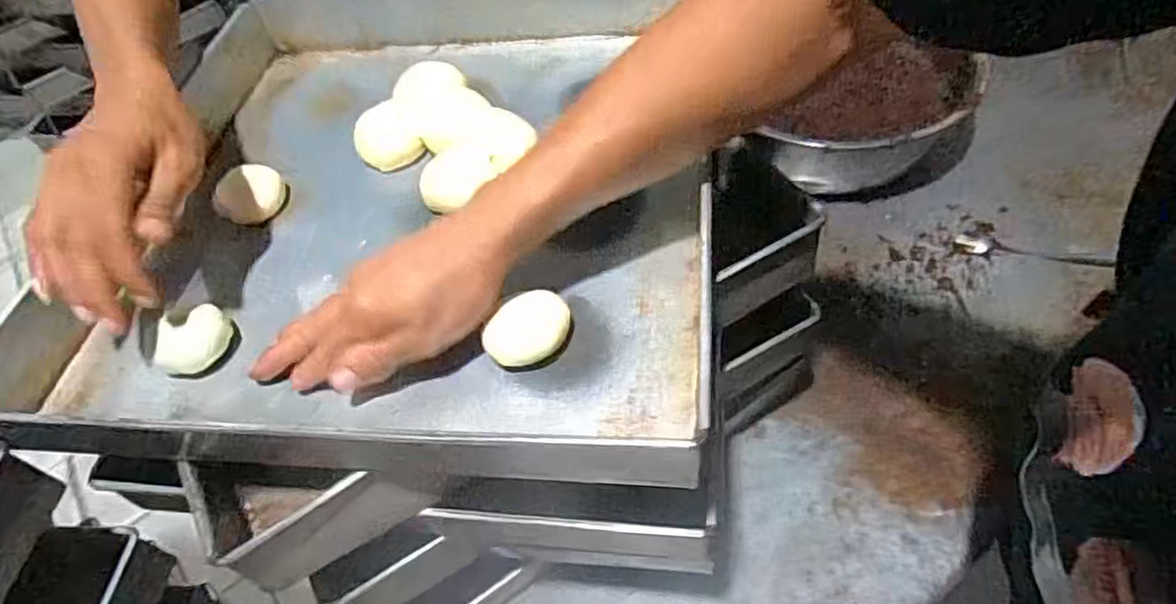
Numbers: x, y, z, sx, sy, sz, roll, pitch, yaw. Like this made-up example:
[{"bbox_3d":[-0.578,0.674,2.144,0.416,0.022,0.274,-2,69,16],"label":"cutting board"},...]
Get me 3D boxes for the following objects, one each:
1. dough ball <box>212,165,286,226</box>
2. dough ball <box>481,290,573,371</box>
[{"bbox_3d":[-0.272,-0.089,0.543,0.047,0.028,0.045,-20,51,-6],"label":"dough ball"},{"bbox_3d":[-0.037,0.018,0.422,0.055,0.020,0.042,-30,53,-13],"label":"dough ball"}]

